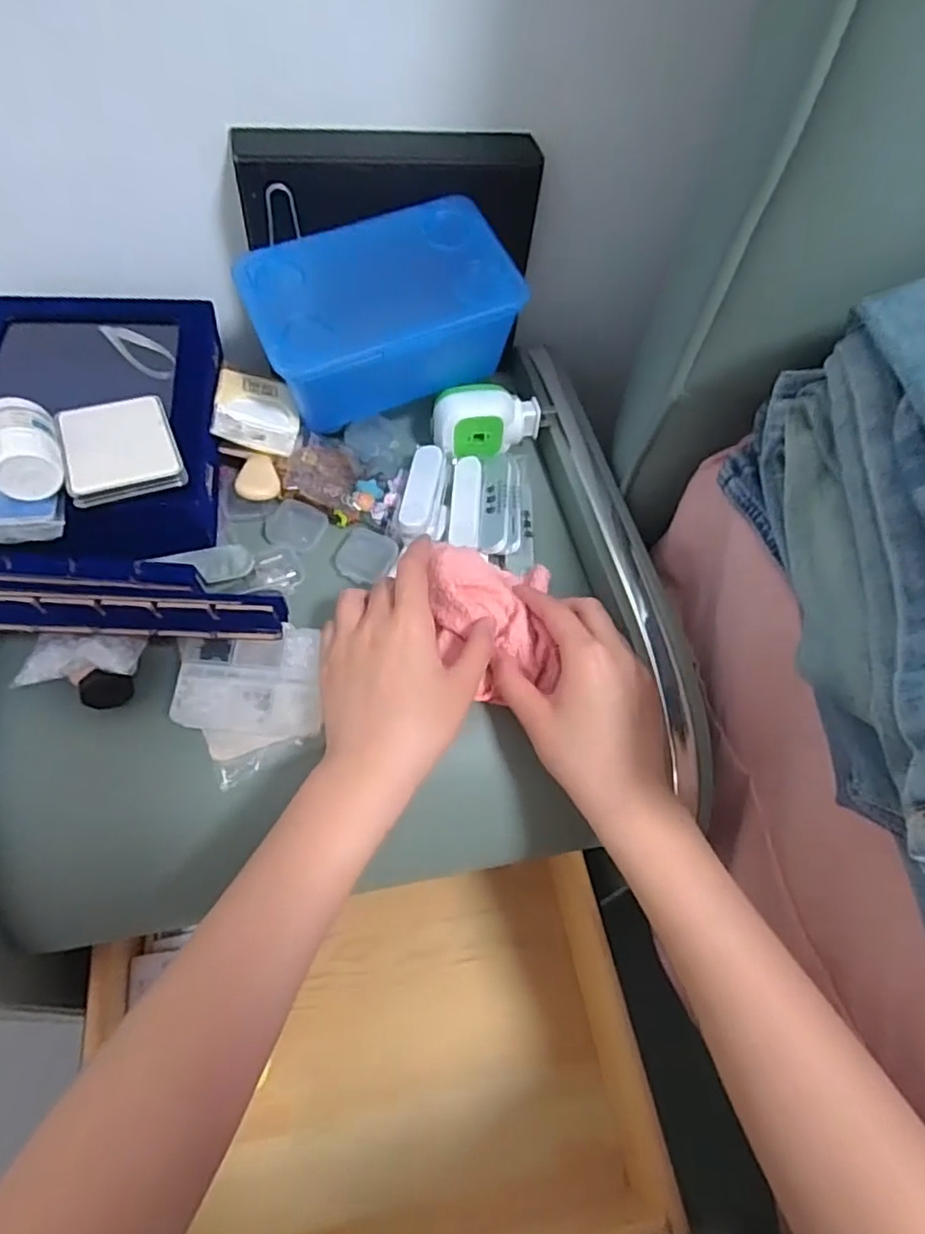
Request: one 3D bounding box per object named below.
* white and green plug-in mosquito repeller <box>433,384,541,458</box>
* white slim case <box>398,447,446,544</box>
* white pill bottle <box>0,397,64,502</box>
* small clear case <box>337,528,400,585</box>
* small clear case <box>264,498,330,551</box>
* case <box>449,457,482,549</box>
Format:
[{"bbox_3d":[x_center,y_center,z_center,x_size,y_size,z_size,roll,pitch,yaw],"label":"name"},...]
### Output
[{"bbox_3d":[0.019,-0.145,0.468,0.079,0.041,0.031,-2,57,-6],"label":"white and green plug-in mosquito repeller"},{"bbox_3d":[-0.025,-0.086,0.443,0.029,0.022,0.093,8,57,0],"label":"white slim case"},{"bbox_3d":[-0.230,-0.089,0.332,0.030,0.028,0.049,-20,61,-17],"label":"white pill bottle"},{"bbox_3d":[-0.064,-0.041,0.429,0.037,0.006,0.040,16,57,5],"label":"small clear case"},{"bbox_3d":[-0.114,-0.062,0.434,0.038,0.006,0.039,17,57,6],"label":"small clear case"},{"bbox_3d":[0.003,-0.084,0.454,0.020,0.010,0.082,5,57,-2],"label":"case"}]

